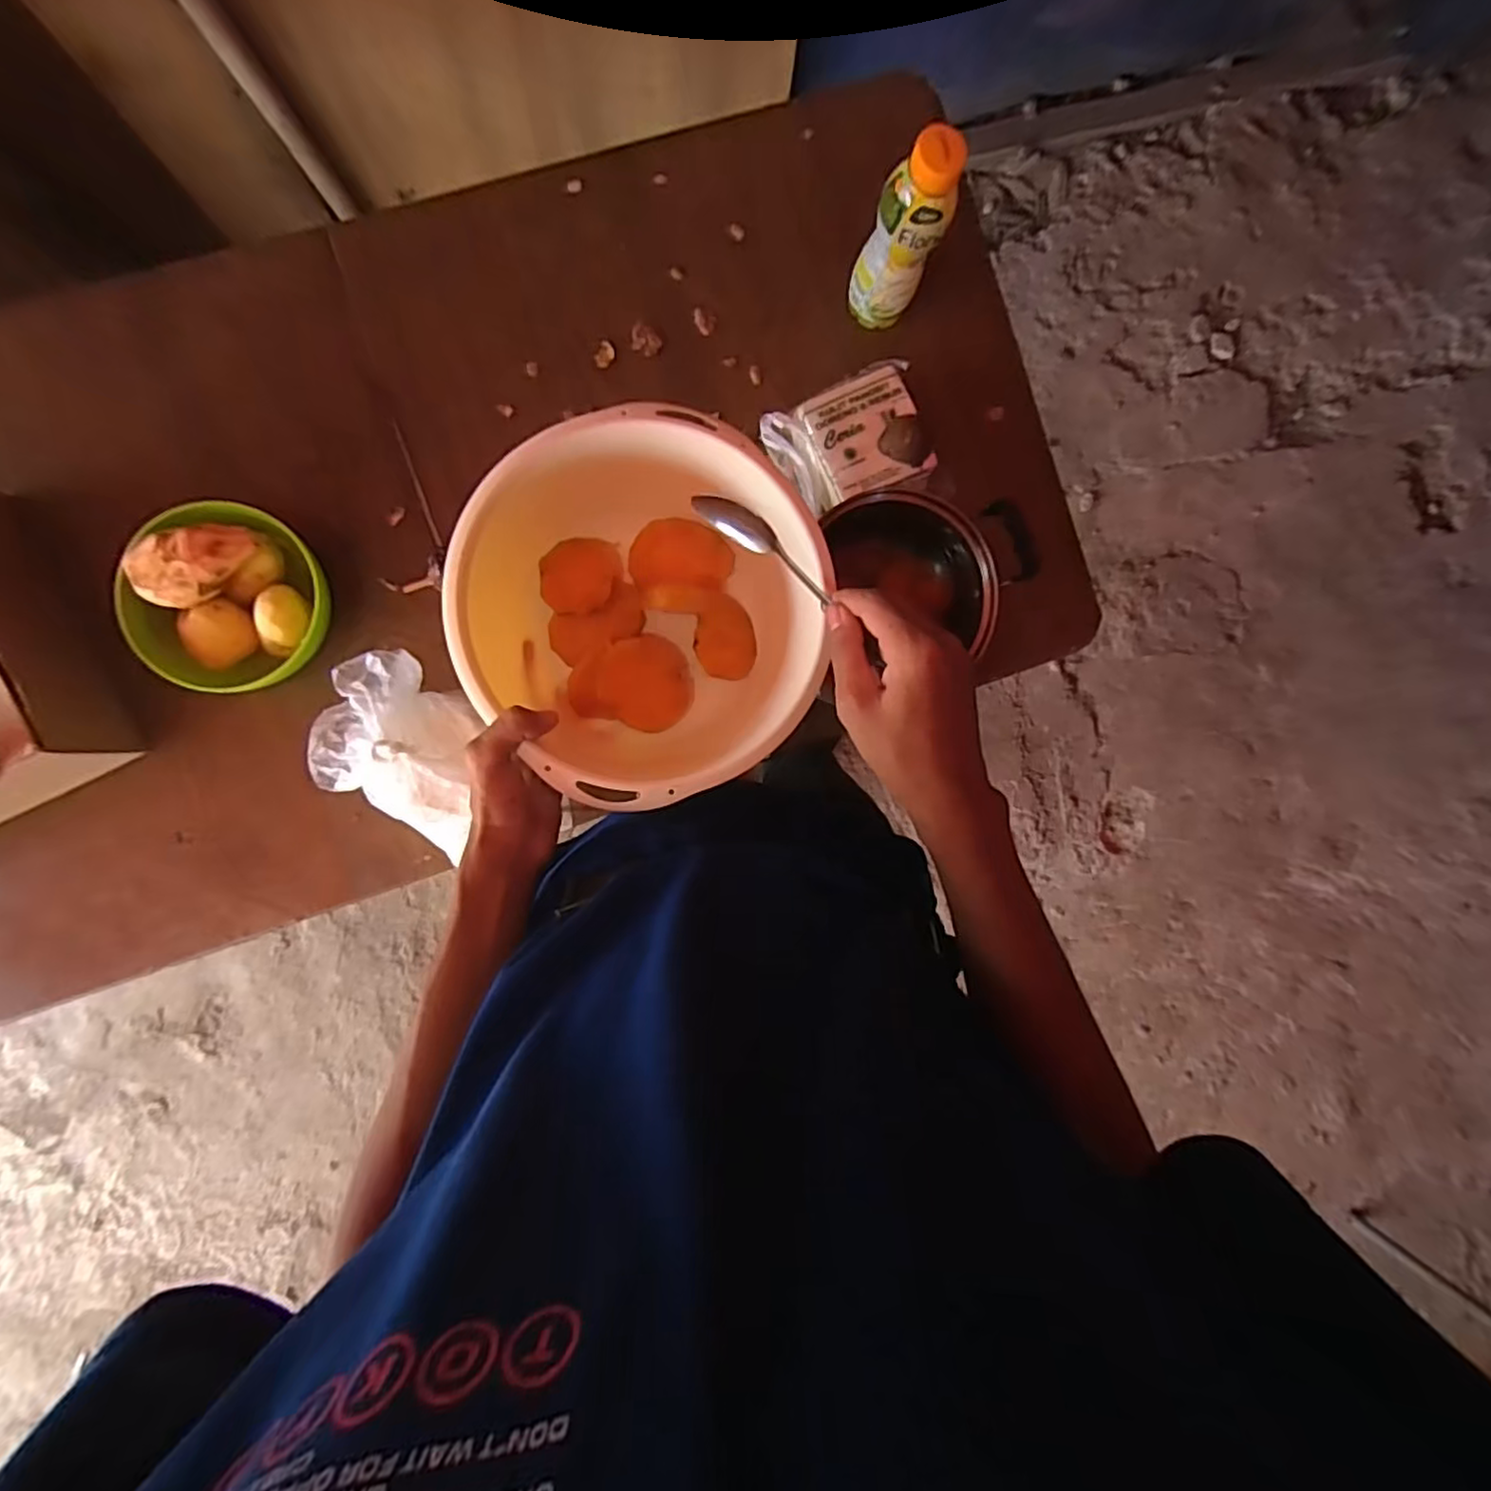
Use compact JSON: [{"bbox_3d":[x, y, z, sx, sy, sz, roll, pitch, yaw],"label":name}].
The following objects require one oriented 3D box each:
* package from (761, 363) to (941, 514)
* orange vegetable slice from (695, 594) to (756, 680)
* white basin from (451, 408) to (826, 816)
[{"bbox_3d":[0.104,-0.287,0.644,0.145,0.049,0.112,-26,92,-5],"label":"package"},{"bbox_3d":[-0.015,-0.085,0.521,0.056,0.008,0.065,1,82,-46],"label":"orange vegetable slice"},{"bbox_3d":[-0.067,-0.089,0.481,0.232,0.111,0.239,0,90,-5],"label":"white basin"}]

